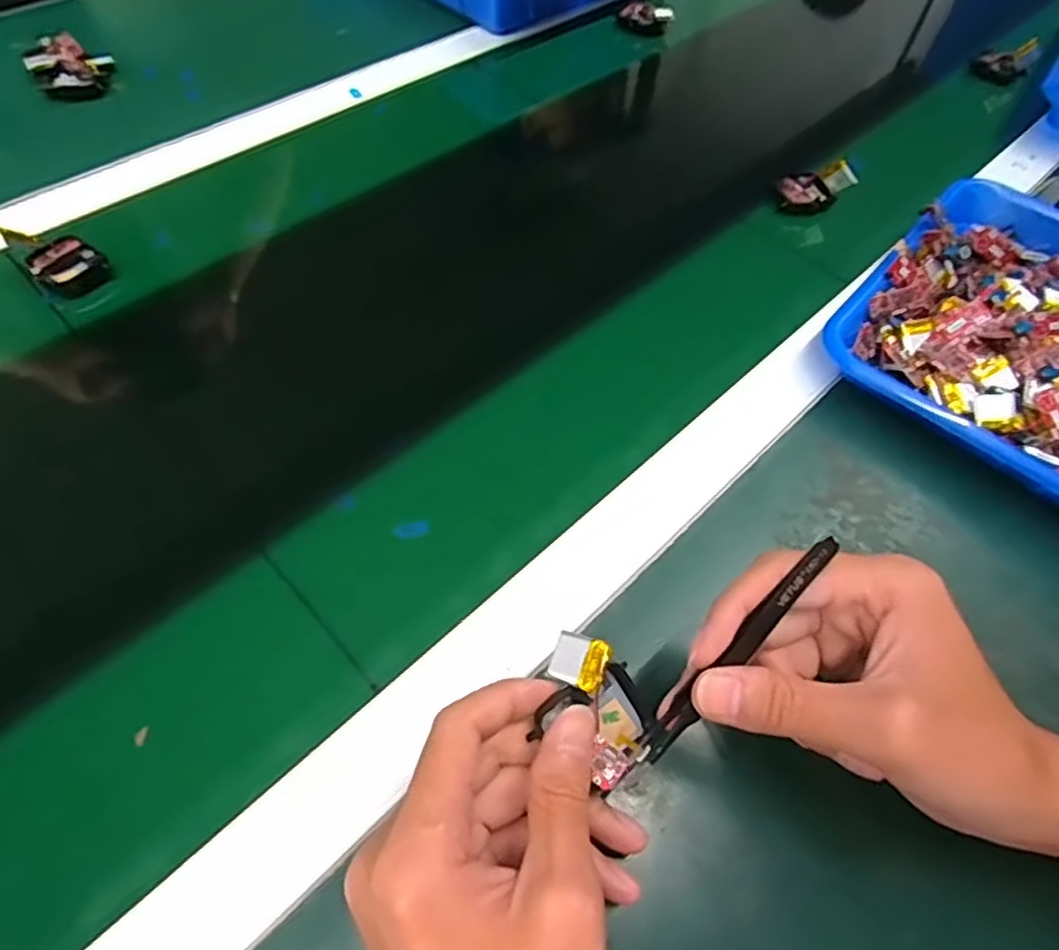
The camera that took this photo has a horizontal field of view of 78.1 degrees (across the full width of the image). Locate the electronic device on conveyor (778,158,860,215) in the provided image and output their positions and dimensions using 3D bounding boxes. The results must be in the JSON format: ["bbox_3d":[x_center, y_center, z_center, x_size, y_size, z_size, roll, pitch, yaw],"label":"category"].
[{"bbox_3d":[0.220,-0.223,0.501,0.051,0.033,0.034,20,56,10],"label":"electronic device on conveyor"}]

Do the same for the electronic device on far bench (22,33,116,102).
[{"bbox_3d":[-0.384,-0.343,0.549,0.061,0.021,0.075,-20,59,-17],"label":"electronic device on far bench"}]

